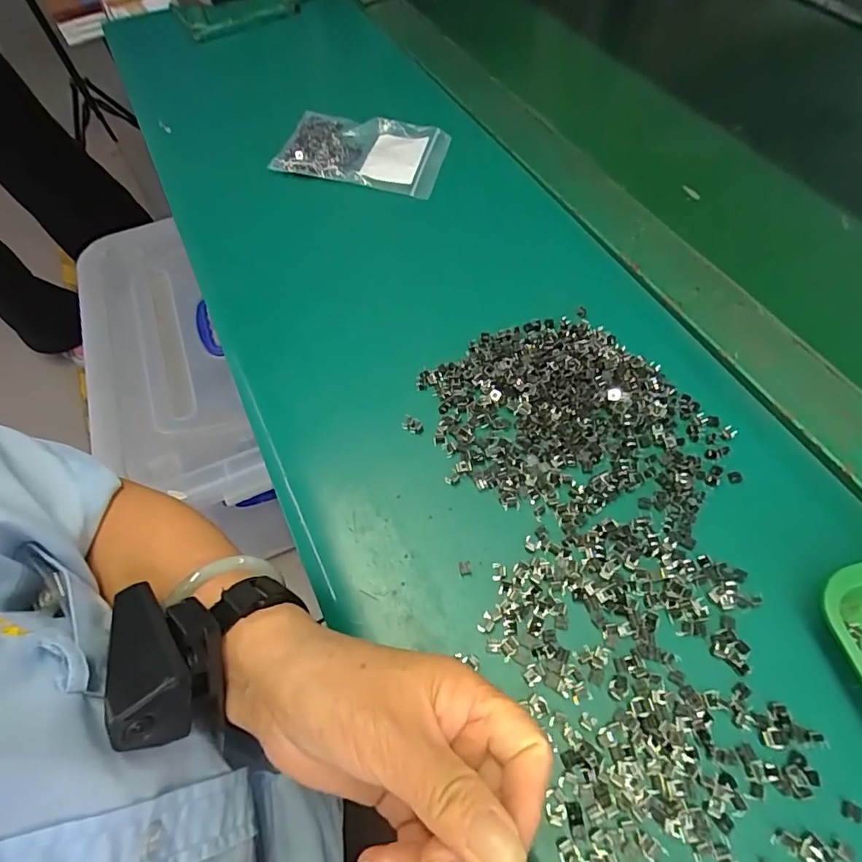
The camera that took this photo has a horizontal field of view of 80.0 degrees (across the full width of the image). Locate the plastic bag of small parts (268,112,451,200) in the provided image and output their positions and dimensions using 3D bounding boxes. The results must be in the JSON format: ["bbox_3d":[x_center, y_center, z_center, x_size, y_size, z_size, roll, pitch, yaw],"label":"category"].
[{"bbox_3d":[-0.064,-0.265,0.488,0.146,0.016,0.089,15,66,4],"label":"plastic bag of small parts"}]

